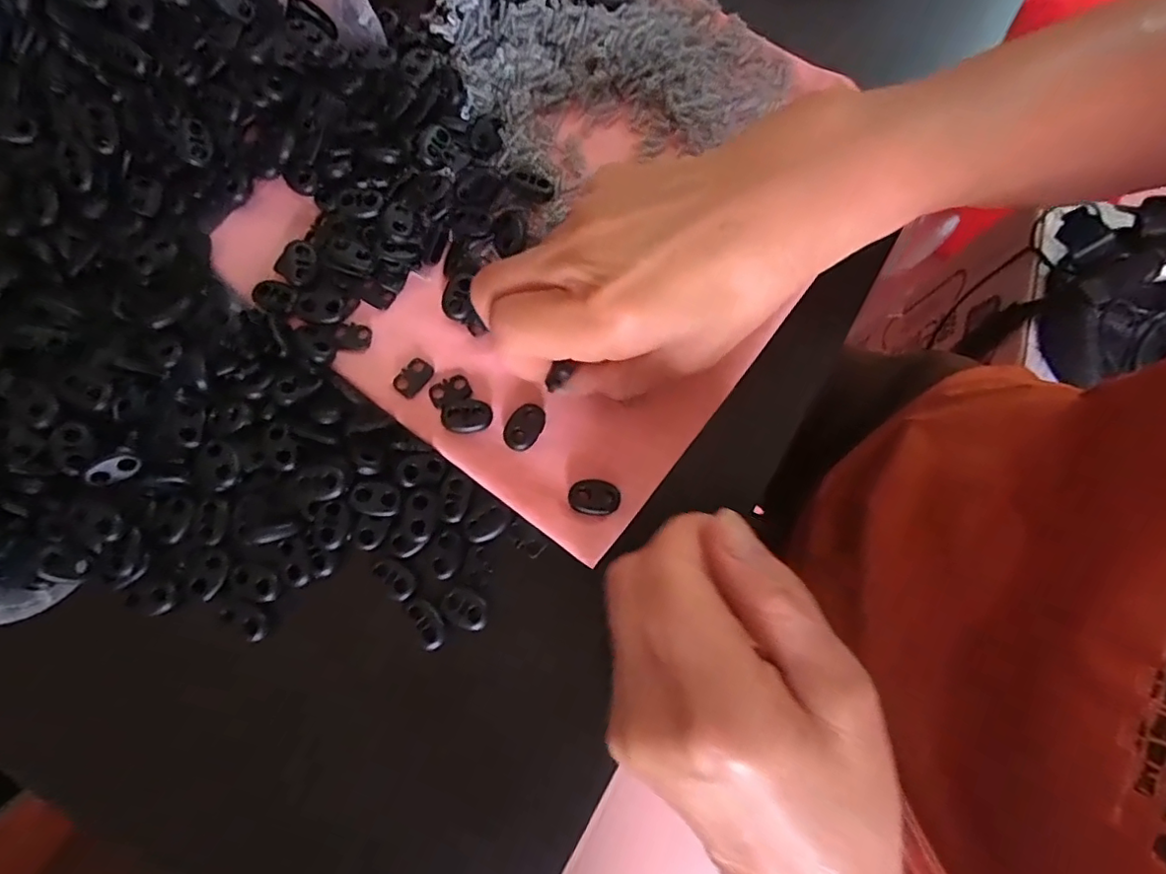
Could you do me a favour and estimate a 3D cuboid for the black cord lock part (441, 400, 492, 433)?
[{"bbox_3d":[-0.051,-0.009,0.245,0.021,0.006,0.014,-11,79,-3],"label":"black cord lock part"}]

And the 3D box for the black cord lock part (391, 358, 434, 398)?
[{"bbox_3d":[-0.076,-0.027,0.249,0.012,0.004,0.018,34,80,6],"label":"black cord lock part"}]

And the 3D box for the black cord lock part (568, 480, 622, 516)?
[{"bbox_3d":[0.005,0.026,0.239,0.022,0.004,0.015,6,78,0],"label":"black cord lock part"}]

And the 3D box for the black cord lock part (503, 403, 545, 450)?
[{"bbox_3d":[-0.026,-0.004,0.245,0.015,0.006,0.021,37,80,6],"label":"black cord lock part"}]

